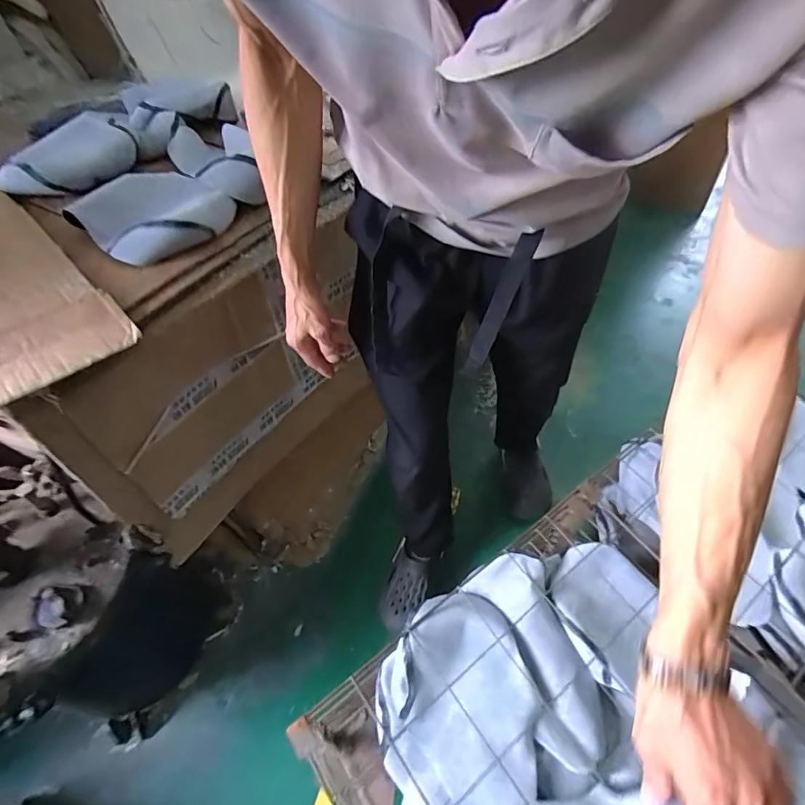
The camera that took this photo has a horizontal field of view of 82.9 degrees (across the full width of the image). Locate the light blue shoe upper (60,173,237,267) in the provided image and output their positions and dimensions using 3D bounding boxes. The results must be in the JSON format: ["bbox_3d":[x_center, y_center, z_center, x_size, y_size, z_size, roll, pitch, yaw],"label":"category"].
[{"bbox_3d":[-0.402,-0.310,0.721,0.210,0.043,0.203,36,60,27],"label":"light blue shoe upper"}]

